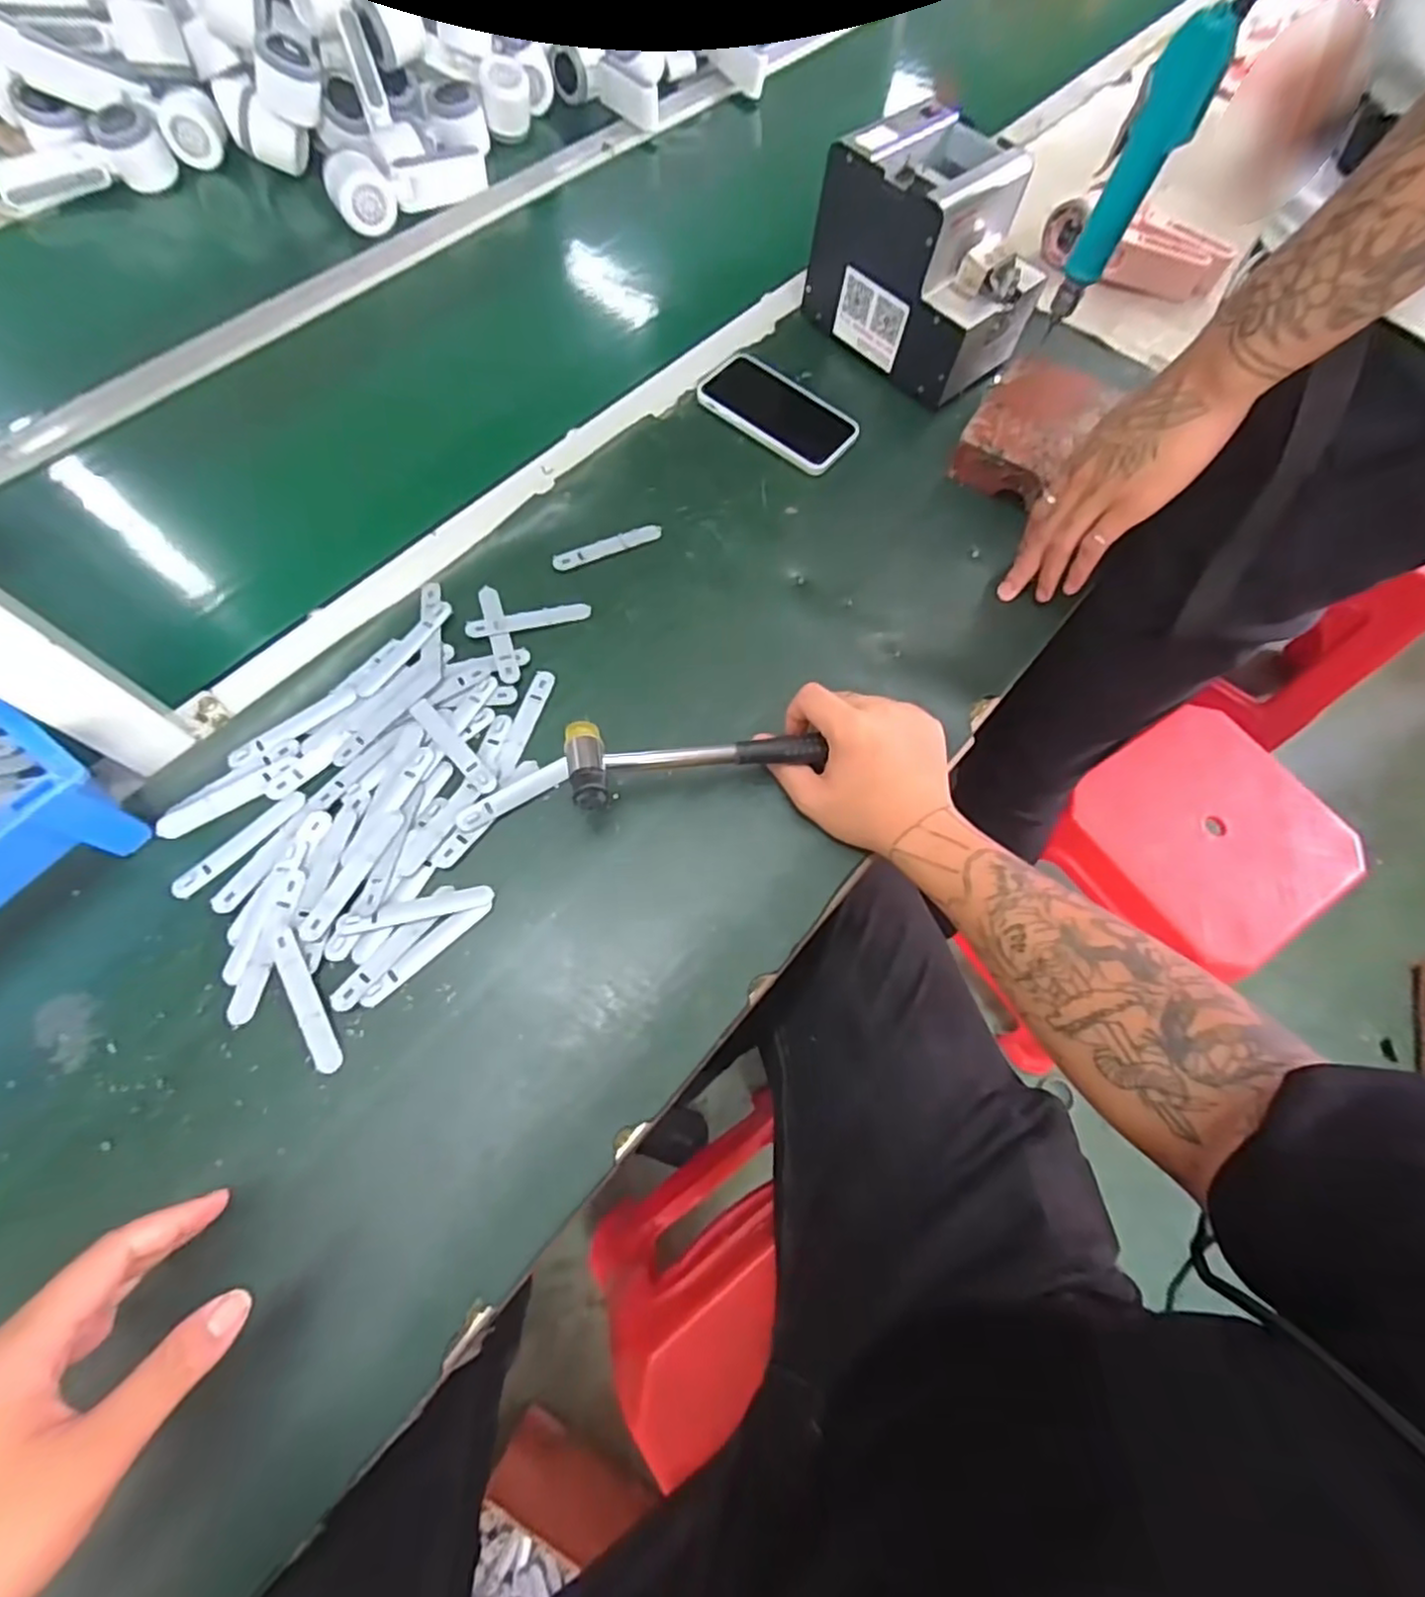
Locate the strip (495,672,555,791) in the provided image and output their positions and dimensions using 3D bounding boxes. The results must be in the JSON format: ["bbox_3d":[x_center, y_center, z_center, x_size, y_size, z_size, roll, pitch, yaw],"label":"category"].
[{"bbox_3d":[-0.138,-0.052,0.496,0.014,0.004,0.096,15,67,3],"label":"strip"}]

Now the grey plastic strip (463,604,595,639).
[{"bbox_3d":[-0.143,-0.139,0.531,0.094,0.004,0.016,-15,73,-15],"label":"grey plastic strip"}]

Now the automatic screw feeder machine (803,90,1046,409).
[{"bbox_3d":[0.202,-0.490,0.621,0.136,0.148,0.178,-39,74,-17],"label":"automatic screw feeder machine"}]

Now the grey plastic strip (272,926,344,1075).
[{"bbox_3d":[-0.250,0.123,0.417,0.016,0.004,0.094,-26,77,-20],"label":"grey plastic strip"}]

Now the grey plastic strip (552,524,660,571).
[{"bbox_3d":[-0.087,-0.209,0.565,0.094,0.005,0.016,-26,71,-13],"label":"grey plastic strip"}]

